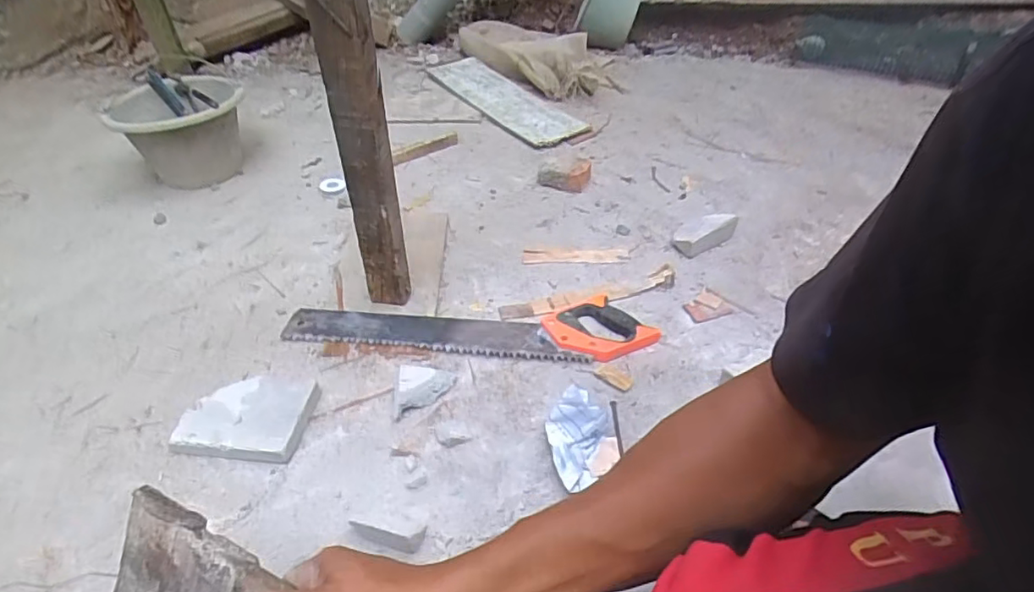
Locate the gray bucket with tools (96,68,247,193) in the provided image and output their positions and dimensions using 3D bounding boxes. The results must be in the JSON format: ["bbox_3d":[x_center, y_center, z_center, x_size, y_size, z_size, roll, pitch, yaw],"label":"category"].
[{"bbox_3d":[-0.711,-0.359,1.257,0.242,0.161,0.242,-19,45,-20],"label":"gray bucket with tools"}]

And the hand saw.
[{"bbox_3d":[-0.075,0.054,0.883,0.545,0.023,0.126,-2,42,-2],"label":"hand saw"}]

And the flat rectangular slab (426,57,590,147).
[{"bbox_3d":[-0.043,-0.532,1.537,0.180,0.028,0.547,-23,47,-23],"label":"flat rectangular slab"}]

